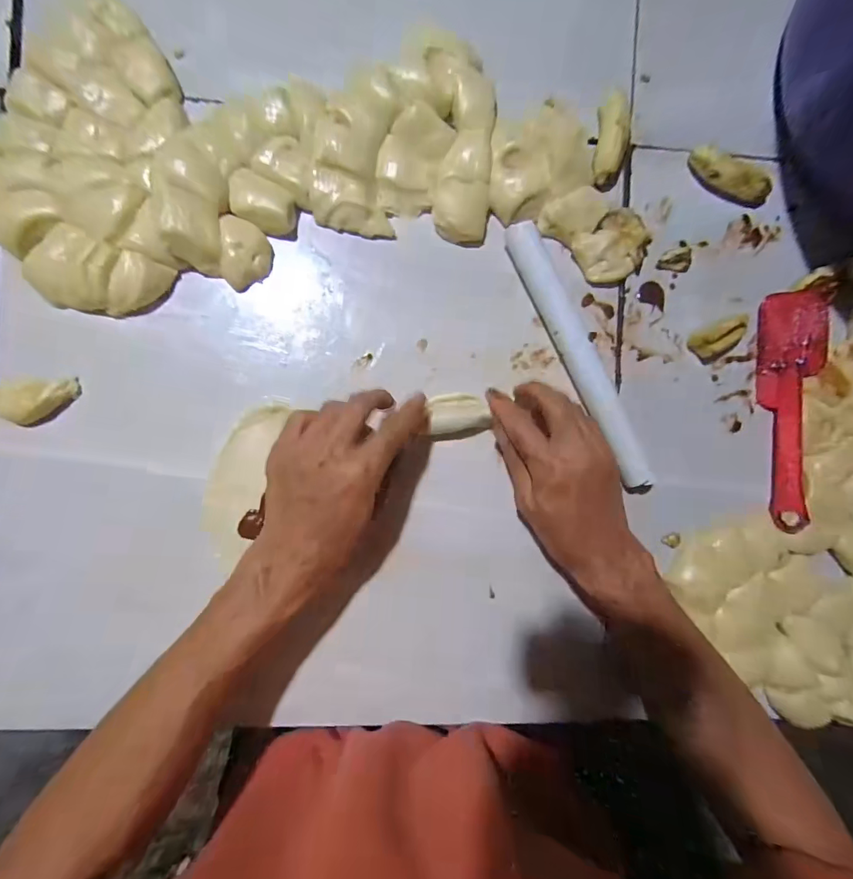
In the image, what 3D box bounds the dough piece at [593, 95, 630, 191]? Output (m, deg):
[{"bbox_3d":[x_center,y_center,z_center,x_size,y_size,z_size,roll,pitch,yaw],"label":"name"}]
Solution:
[{"bbox_3d":[0.153,-0.244,0.360,0.028,0.015,0.066,0,111,-5],"label":"dough piece"}]

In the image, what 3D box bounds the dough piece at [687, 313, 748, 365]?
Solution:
[{"bbox_3d":[0.250,-0.084,0.365,0.044,0.022,0.030,-24,93,-4],"label":"dough piece"}]

